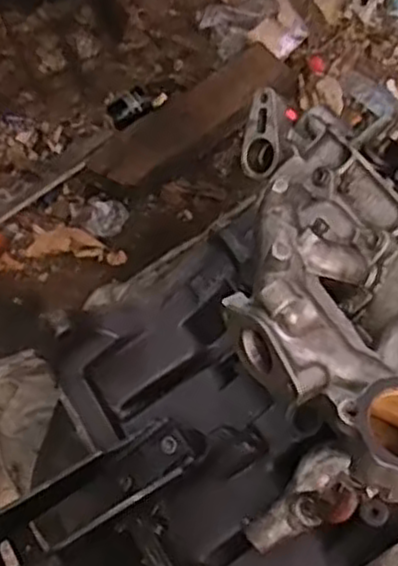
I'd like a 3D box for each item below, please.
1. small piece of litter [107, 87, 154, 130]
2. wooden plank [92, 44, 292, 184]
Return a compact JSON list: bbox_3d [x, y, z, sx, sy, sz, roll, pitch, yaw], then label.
[{"bbox_3d":[-0.143,-0.367,1.539,0.096,0.039,0.082,-28,62,-10],"label":"small piece of litter"},{"bbox_3d":[-0.015,-0.332,1.531,0.441,0.075,0.125,-35,86,1],"label":"wooden plank"}]

